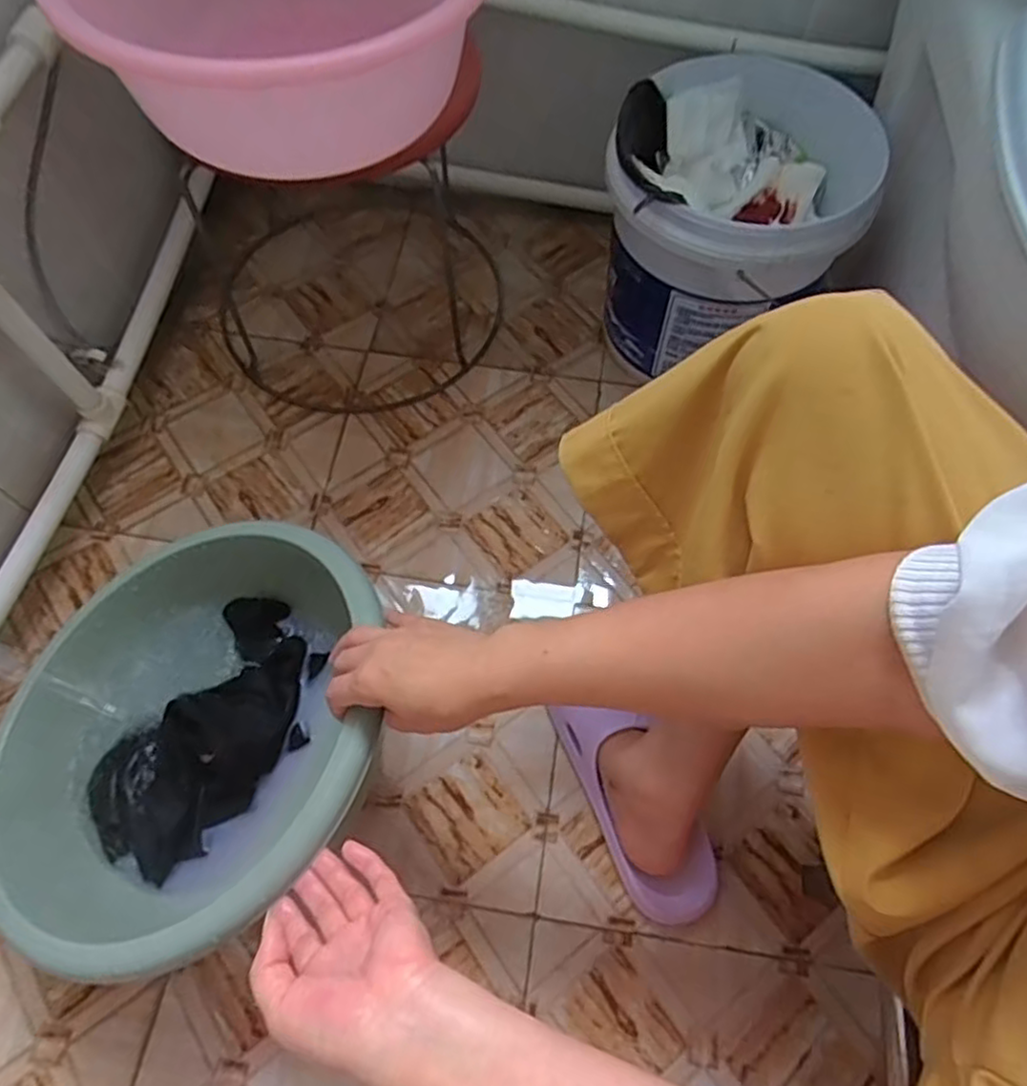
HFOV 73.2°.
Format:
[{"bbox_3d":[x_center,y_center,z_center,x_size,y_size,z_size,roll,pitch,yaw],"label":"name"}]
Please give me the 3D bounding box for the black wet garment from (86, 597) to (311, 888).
[{"bbox_3d":[-0.262,0.158,0.596,0.125,0.050,0.236,27,65,11],"label":"black wet garment"}]

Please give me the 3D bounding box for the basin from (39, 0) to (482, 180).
[{"bbox_3d":[-0.172,-0.429,0.560,0.277,0.125,0.302,0,63,0],"label":"basin"}]

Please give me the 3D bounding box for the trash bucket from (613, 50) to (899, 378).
[{"bbox_3d":[0.223,-0.334,0.757,0.248,0.235,0.255,22,65,11],"label":"trash bucket"}]

